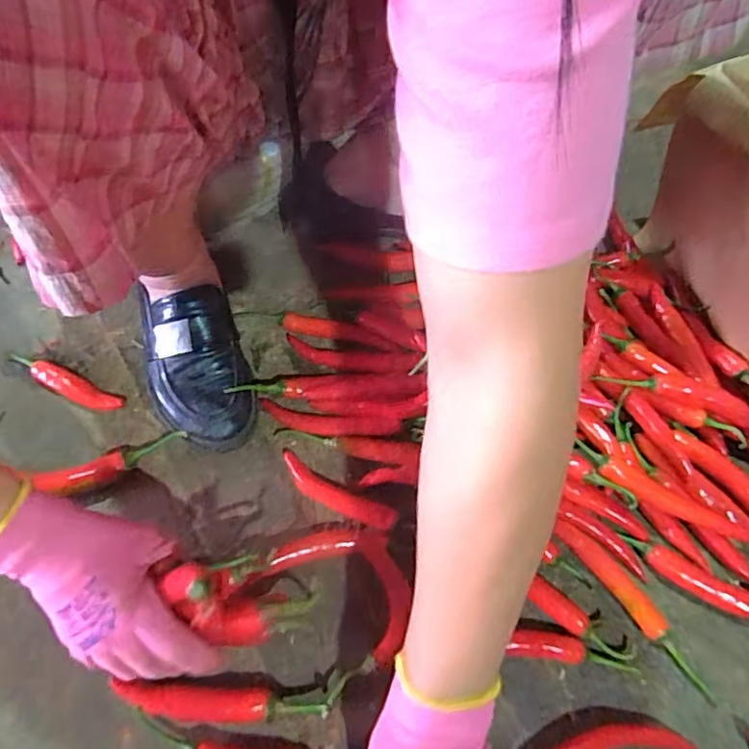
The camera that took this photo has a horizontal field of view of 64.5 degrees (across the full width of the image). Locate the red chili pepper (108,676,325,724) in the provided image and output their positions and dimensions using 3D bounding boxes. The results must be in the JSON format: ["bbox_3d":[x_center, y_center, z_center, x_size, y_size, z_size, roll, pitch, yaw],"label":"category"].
[{"bbox_3d":[-0.113,0.239,0.433,0.150,0.027,0.024,5,61,0],"label":"red chili pepper"}]

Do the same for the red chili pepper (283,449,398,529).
[{"bbox_3d":[-0.036,0.104,0.518,0.115,0.024,0.024,30,63,13],"label":"red chili pepper"}]

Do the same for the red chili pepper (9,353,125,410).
[{"bbox_3d":[-0.294,0.006,0.562,0.129,0.017,0.022,25,62,10],"label":"red chili pepper"}]

